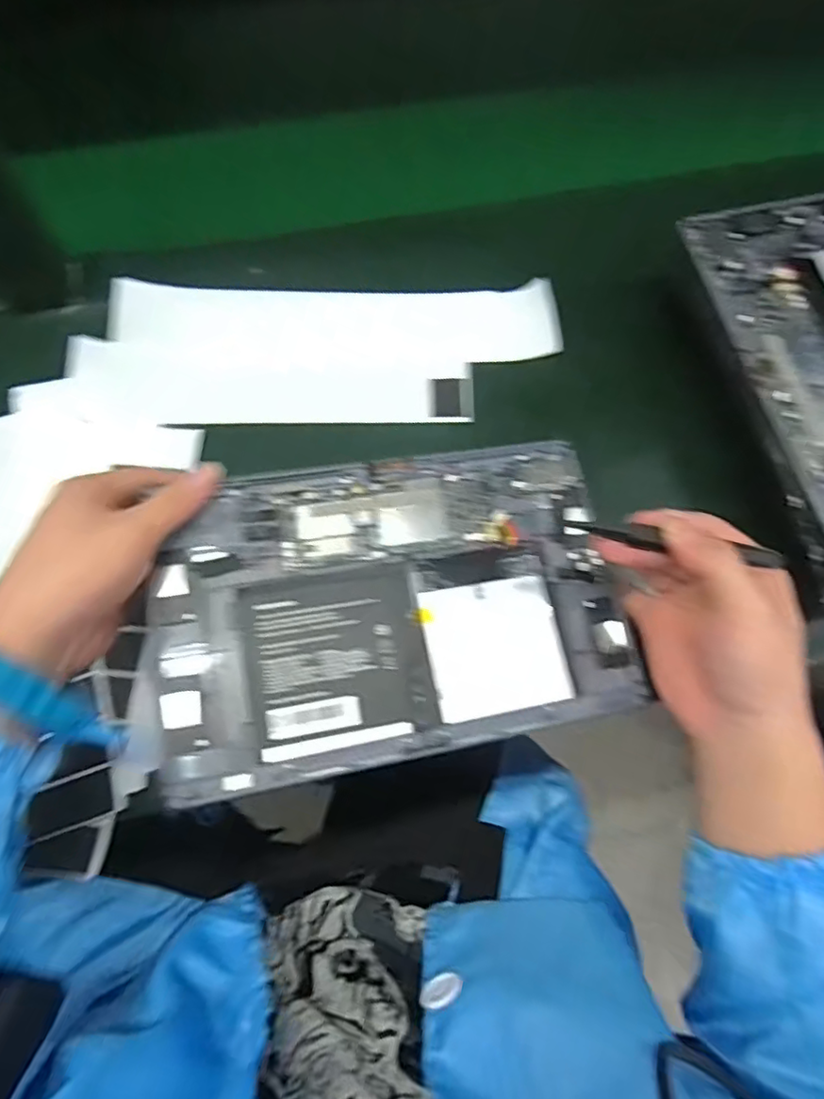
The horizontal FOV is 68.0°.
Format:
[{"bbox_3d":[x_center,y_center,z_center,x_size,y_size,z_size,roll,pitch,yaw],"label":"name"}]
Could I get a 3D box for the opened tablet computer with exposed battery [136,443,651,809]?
[{"bbox_3d":[-0.013,0.025,0.338,0.258,0.006,0.160,-9,73,-12],"label":"opened tablet computer with exposed battery"}]

